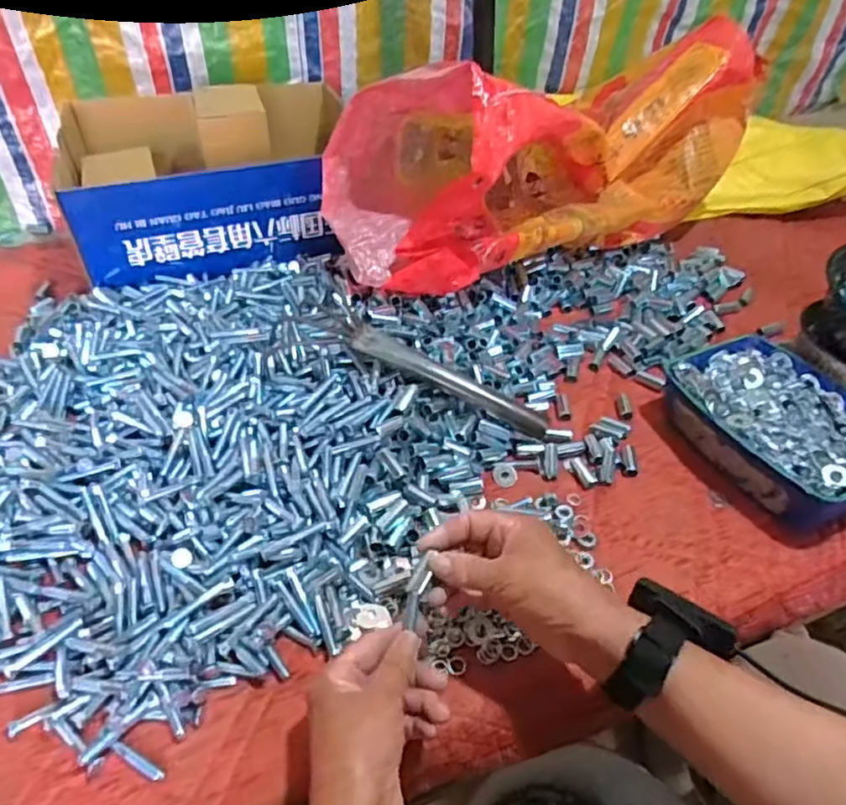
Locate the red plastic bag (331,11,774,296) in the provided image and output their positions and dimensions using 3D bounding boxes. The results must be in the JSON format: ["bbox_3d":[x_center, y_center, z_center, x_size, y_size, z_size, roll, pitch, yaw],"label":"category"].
[{"bbox_3d":[0.149,-0.351,0.813,0.571,0.211,0.267,-23,48,-25],"label":"red plastic bag"}]

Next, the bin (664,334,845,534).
[{"bbox_3d":[0.349,0.023,0.616,0.147,0.071,0.207,-19,49,-20],"label":"bin"}]

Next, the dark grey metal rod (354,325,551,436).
[{"bbox_3d":[0.026,-0.021,0.640,0.216,0.028,0.027,28,49,5],"label":"dark grey metal rod"}]

